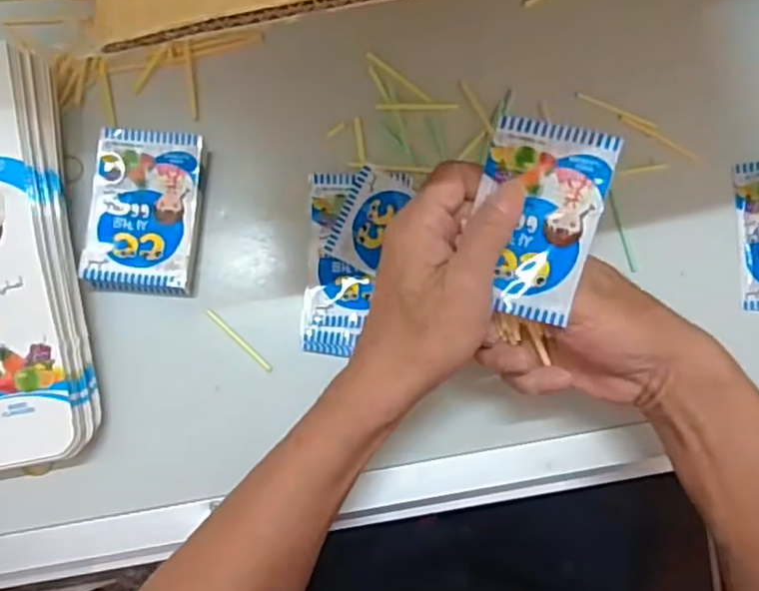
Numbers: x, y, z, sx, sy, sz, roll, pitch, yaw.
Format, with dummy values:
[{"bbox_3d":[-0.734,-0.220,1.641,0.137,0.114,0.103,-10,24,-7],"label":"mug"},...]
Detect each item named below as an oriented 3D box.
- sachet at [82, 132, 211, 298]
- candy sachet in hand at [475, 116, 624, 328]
[{"bbox_3d":[-0.158,-0.056,0.446,0.070,0.015,0.106,4,82,0],"label":"sachet"},{"bbox_3d":[0.084,-0.037,0.344,0.062,0.024,0.097,10,82,0],"label":"candy sachet in hand"}]

